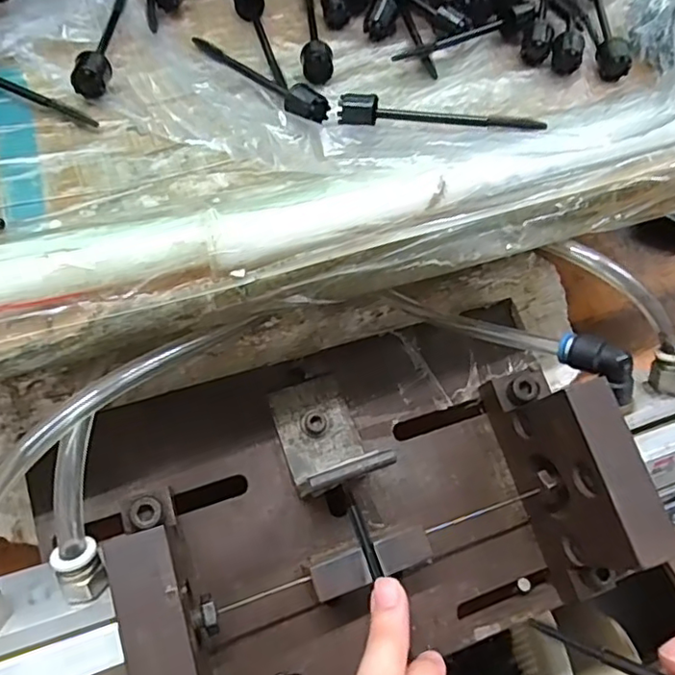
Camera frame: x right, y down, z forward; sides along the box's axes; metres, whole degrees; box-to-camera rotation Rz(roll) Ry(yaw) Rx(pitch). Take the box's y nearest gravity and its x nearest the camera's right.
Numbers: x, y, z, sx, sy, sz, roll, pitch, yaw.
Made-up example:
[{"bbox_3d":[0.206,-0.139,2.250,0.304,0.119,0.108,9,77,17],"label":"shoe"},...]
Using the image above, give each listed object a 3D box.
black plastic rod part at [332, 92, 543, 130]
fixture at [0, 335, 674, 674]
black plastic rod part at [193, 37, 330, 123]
[{"bbox_3d":[0.043,-0.094,0.255,0.086,0.014,0.013,12,55,3],"label":"black plastic rod part"},{"bbox_3d":[0.010,0.071,0.258,0.427,0.106,0.134,-15,58,-15],"label":"fixture"},{"bbox_3d":[-0.038,-0.123,0.273,0.087,0.011,0.014,41,61,21],"label":"black plastic rod part"}]

